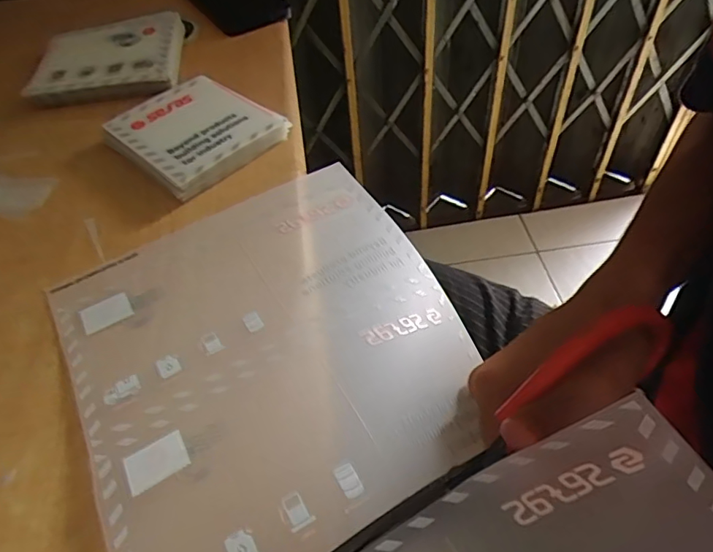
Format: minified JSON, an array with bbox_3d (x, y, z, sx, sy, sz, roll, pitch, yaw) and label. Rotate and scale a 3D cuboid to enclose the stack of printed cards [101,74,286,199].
[{"bbox_3d":[-0.126,-0.111,0.402,0.109,0.022,0.101,32,60,26],"label":"stack of printed cards"}]

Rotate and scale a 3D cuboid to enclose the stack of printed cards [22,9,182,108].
[{"bbox_3d":[-0.221,-0.197,0.470,0.124,0.017,0.104,-8,56,-1],"label":"stack of printed cards"}]

